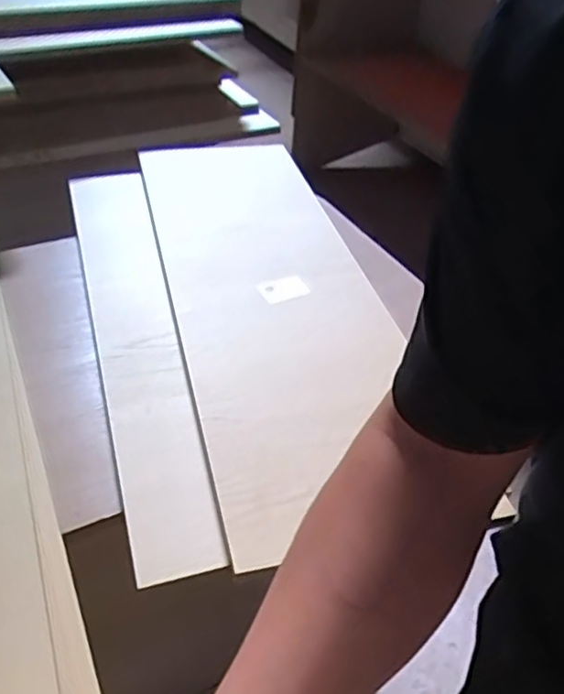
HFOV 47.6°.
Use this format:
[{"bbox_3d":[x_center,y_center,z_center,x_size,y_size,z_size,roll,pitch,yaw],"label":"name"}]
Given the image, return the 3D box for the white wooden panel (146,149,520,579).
[{"bbox_3d":[-0.012,-0.076,0.844,0.269,0.030,0.763,-8,44,-15],"label":"white wooden panel"}]

